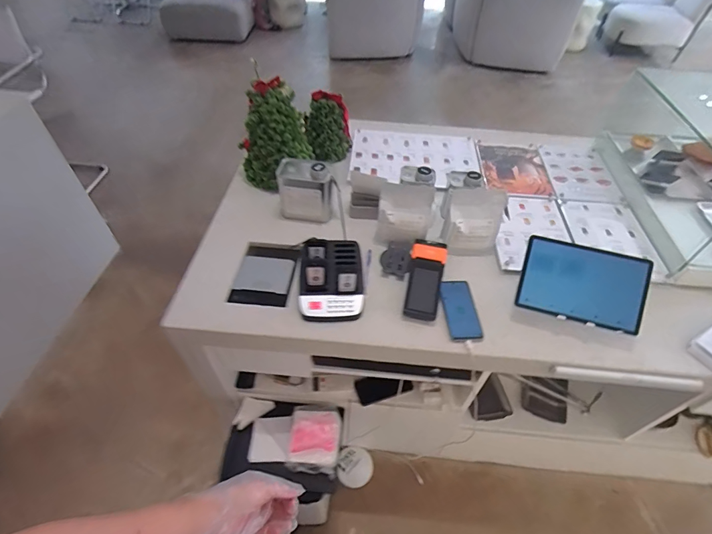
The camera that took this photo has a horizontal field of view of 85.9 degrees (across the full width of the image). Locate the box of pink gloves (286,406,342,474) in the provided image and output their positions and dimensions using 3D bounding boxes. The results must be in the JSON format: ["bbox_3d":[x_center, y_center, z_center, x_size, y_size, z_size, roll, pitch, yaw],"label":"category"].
[{"bbox_3d":[-0.109,0.455,1.019,0.136,0.053,0.166,2,49,-1],"label":"box of pink gloves"}]

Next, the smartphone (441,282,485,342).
[{"bbox_3d":[0.238,0.097,0.874,0.073,0.014,0.150,-6,57,-1],"label":"smartphone"}]

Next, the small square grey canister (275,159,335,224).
[{"bbox_3d":[-0.133,-0.207,1.043,0.157,0.153,0.076,12,50,7],"label":"small square grey canister"}]

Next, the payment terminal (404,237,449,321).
[{"bbox_3d":[0.166,0.023,0.906,0.083,0.039,0.212,8,61,13],"label":"payment terminal"}]

